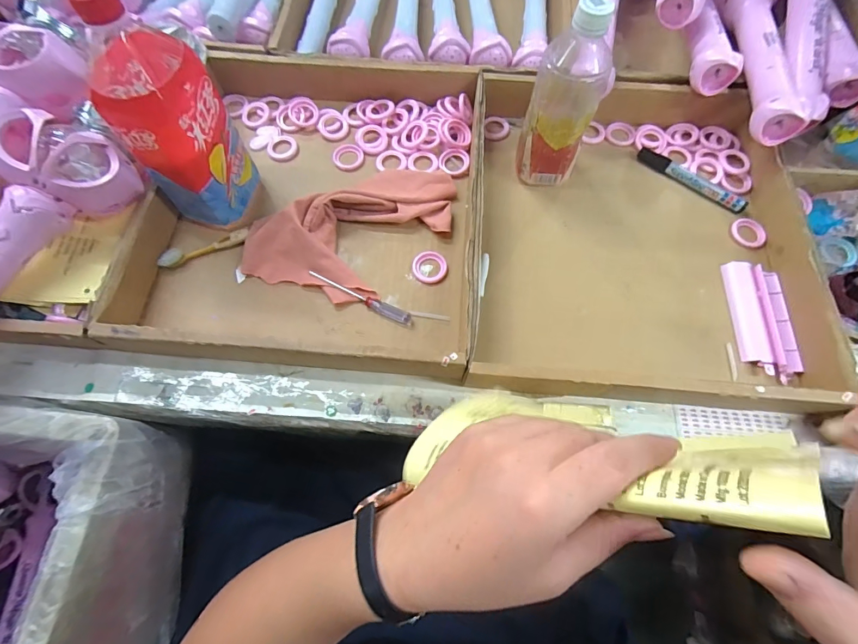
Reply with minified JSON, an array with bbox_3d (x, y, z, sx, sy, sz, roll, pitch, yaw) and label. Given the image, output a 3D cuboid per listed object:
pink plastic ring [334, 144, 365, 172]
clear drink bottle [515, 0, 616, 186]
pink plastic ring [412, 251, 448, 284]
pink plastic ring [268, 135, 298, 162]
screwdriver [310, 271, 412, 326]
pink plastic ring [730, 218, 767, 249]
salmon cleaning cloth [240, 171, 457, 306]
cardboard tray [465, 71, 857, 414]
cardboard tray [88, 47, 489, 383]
[{"bbox_3d":[-0.100,-0.204,0.514,0.037,0.005,0.039,0,69,0],"label":"pink plastic ring"},{"bbox_3d":[0.135,-0.215,0.422,0.065,0.182,0.053,13,70,5],"label":"clear drink bottle"},{"bbox_3d":[0.001,-0.060,0.453,0.038,0.004,0.038,0,69,0],"label":"pink plastic ring"},{"bbox_3d":[-0.183,-0.217,0.518,0.036,0.006,0.039,-4,69,-2],"label":"pink plastic ring"},{"bbox_3d":[-0.073,-0.025,0.439,0.121,0.012,0.013,23,71,8],"label":"screwdriver"},{"bbox_3d":[0.368,-0.104,0.476,0.035,0.006,0.039,7,69,2],"label":"pink plastic ring"},{"bbox_3d":[-0.077,-0.098,0.455,0.251,0.031,0.135,-27,72,-10],"label":"salmon cleaning cloth"},{"bbox_3d":[0.220,-0.104,0.449,0.339,0.073,0.376,4,72,1],"label":"cardboard tray"},{"bbox_3d":[-0.120,-0.141,0.452,0.351,0.060,0.377,5,72,1],"label":"cardboard tray"}]

